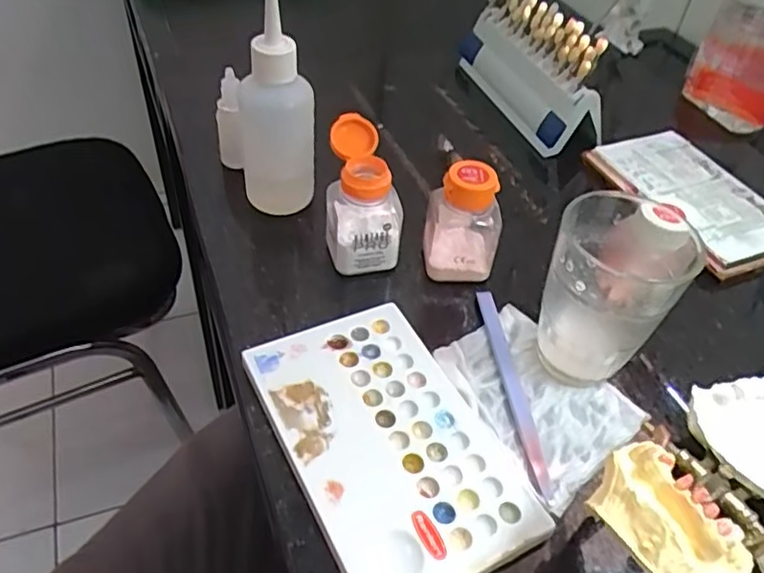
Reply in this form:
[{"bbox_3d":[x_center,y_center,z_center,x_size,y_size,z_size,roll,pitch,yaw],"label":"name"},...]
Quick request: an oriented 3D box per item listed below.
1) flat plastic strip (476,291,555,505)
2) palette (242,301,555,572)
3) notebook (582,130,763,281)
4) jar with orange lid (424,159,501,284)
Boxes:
[{"bbox_3d":[0.073,0.054,0.346,0.011,0.007,0.136,-2,46,-8],"label":"flat plastic strip"},{"bbox_3d":[0.003,0.076,0.314,0.097,0.014,0.152,-19,50,-22],"label":"palette"},{"bbox_3d":[0.240,-0.068,0.477,0.095,0.017,0.149,-14,48,-18],"label":"notebook"},{"bbox_3d":[0.051,-0.039,0.387,0.045,0.071,0.032,11,46,5],"label":"jar with orange lid"}]

